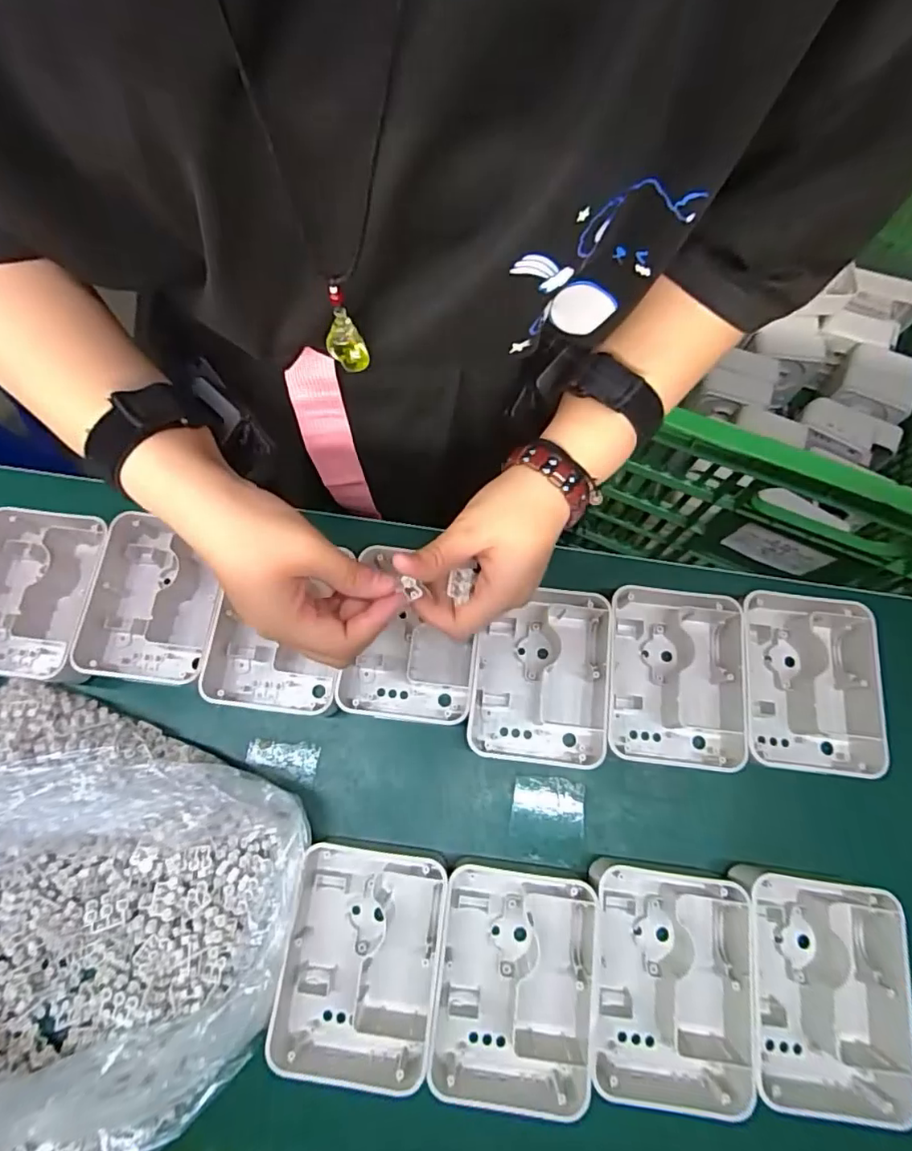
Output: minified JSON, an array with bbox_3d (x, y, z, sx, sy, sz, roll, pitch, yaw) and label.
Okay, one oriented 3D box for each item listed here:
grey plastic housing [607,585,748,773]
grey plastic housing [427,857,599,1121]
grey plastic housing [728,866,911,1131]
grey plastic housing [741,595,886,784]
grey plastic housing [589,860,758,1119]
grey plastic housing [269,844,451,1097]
[{"bbox_3d":[0.164,0.076,0.431,0.102,0.039,0.129,6,74,1],"label":"grey plastic housing"},{"bbox_3d":[0.037,0.264,0.367,0.098,0.036,0.135,7,74,1],"label":"grey plastic housing"},{"bbox_3d":[0.233,0.269,0.367,0.097,0.041,0.135,6,74,1],"label":"grey plastic housing"},{"bbox_3d":[0.261,0.079,0.429,0.100,0.039,0.132,8,74,1],"label":"grey plastic housing"},{"bbox_3d":[0.135,0.267,0.368,0.095,0.037,0.137,6,74,1],"label":"grey plastic housing"},{"bbox_3d":[-0.062,0.254,0.373,0.101,0.046,0.135,6,74,1],"label":"grey plastic housing"}]

